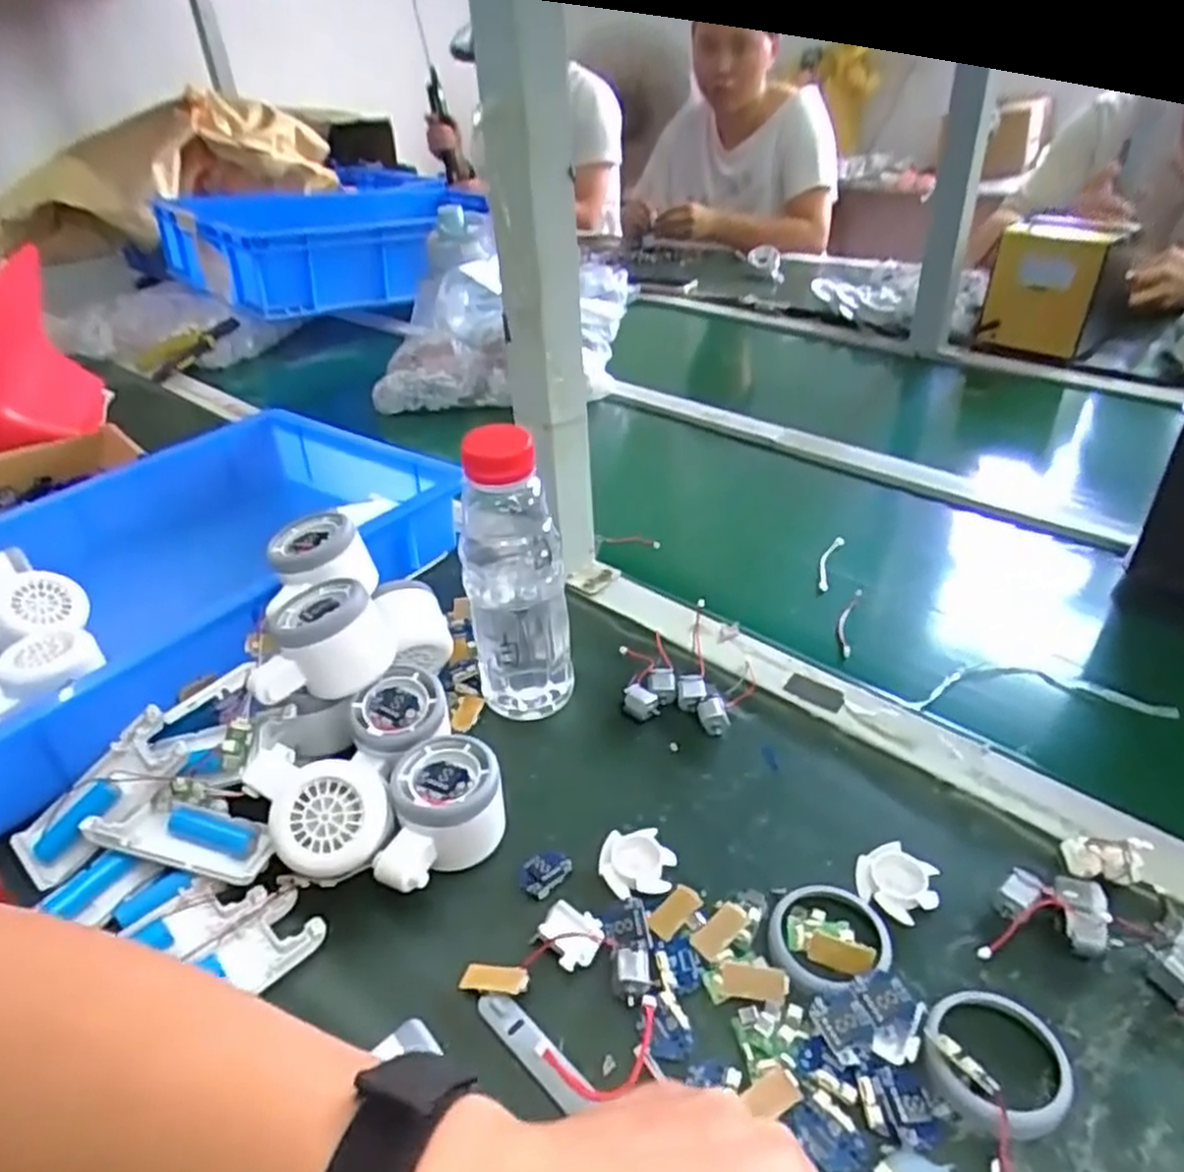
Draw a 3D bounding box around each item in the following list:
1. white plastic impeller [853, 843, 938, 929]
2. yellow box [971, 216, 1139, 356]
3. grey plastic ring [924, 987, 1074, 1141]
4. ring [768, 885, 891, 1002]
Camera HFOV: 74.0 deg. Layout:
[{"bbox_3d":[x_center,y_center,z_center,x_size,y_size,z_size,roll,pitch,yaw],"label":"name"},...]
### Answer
[{"bbox_3d":[0.162,0.157,0.418,0.038,0.007,0.039,-3,35,2],"label":"white plastic impeller"},{"bbox_3d":[0.617,-0.406,1.054,0.128,0.159,0.183,21,42,31],"label":"yellow box"},{"bbox_3d":[0.178,0.208,0.345,0.059,0.013,0.057,-3,35,2],"label":"grey plastic ring"},{"bbox_3d":[0.119,0.174,0.391,0.057,0.011,0.062,-3,35,2],"label":"ring"}]

